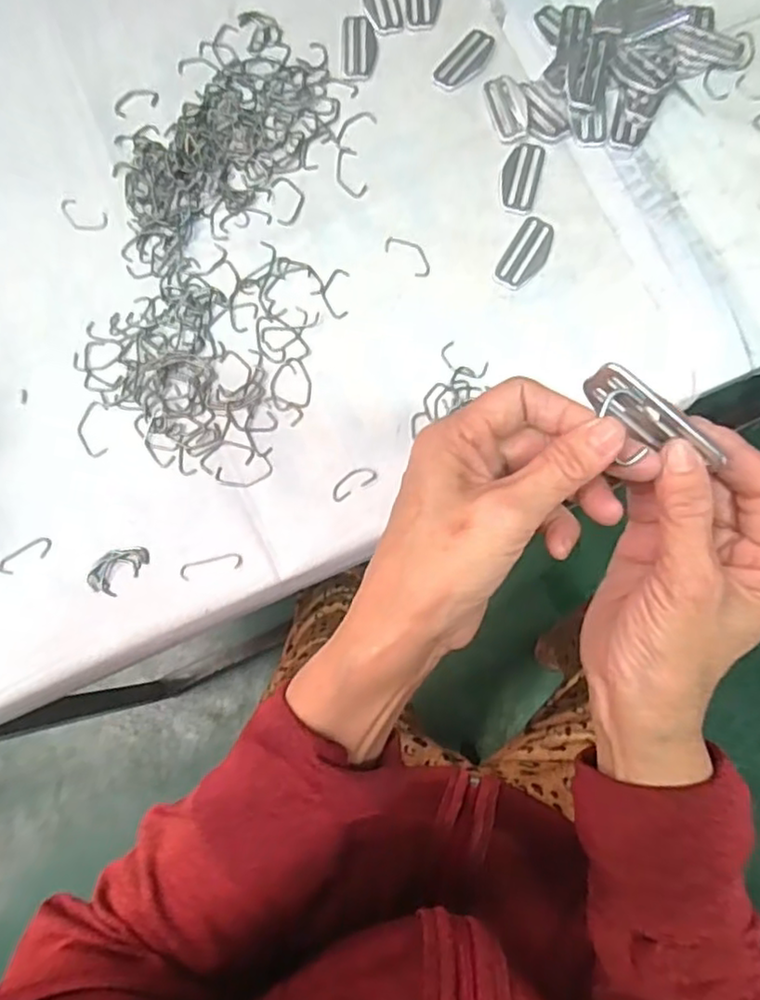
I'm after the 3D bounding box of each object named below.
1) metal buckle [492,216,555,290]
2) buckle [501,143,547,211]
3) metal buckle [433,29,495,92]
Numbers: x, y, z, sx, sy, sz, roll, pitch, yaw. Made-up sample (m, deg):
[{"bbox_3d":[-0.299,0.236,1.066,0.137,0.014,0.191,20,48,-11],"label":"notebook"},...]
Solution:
[{"bbox_3d":[0.109,-0.184,0.492,0.029,0.004,0.058,30,80,8],"label":"metal buckle"},{"bbox_3d":[0.108,-0.248,0.504,0.028,0.004,0.054,13,79,5],"label":"buckle"},{"bbox_3d":[0.068,-0.350,0.526,0.029,0.004,0.059,38,82,9],"label":"metal buckle"}]

